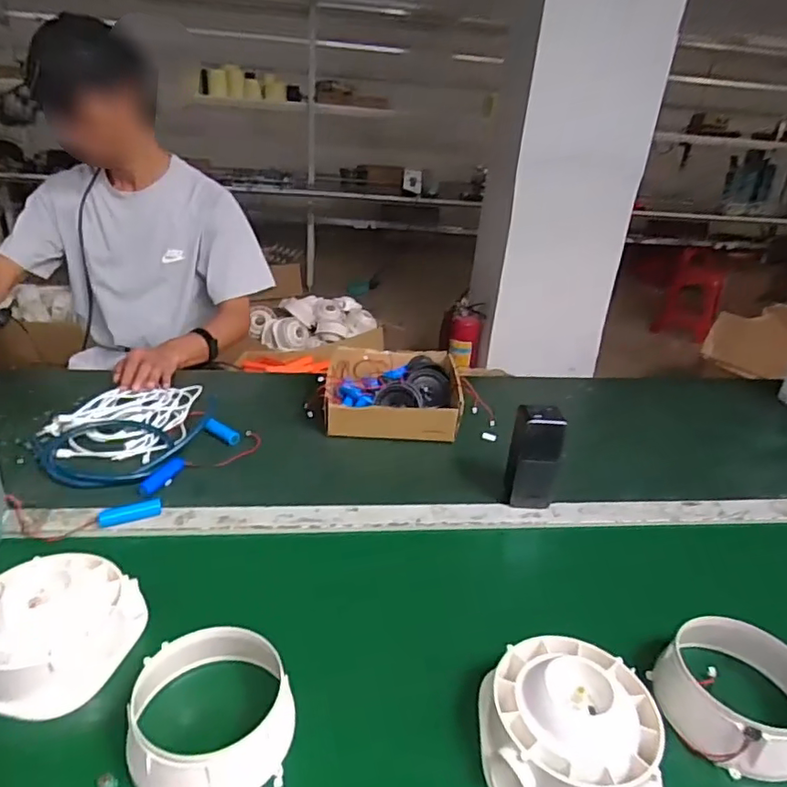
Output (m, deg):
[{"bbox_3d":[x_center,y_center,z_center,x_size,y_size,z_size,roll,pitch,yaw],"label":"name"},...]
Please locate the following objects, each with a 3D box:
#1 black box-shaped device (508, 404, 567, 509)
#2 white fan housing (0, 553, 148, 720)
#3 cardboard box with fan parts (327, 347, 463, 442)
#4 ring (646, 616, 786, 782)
[{"bbox_3d":[0.181,0.081,0.721,0.058,0.129,0.037,8,26,6],"label":"black box-shaped device"},{"bbox_3d":[-0.313,0.209,0.514,0.135,0.053,0.133,4,26,-2],"label":"white fan housing"},{"bbox_3d":[0.000,-0.003,0.940,0.216,0.068,0.192,3,26,-3],"label":"cardboard box with fan parts"},{"bbox_3d":[0.312,0.263,0.510,0.135,0.059,0.129,4,26,-2],"label":"ring"}]

